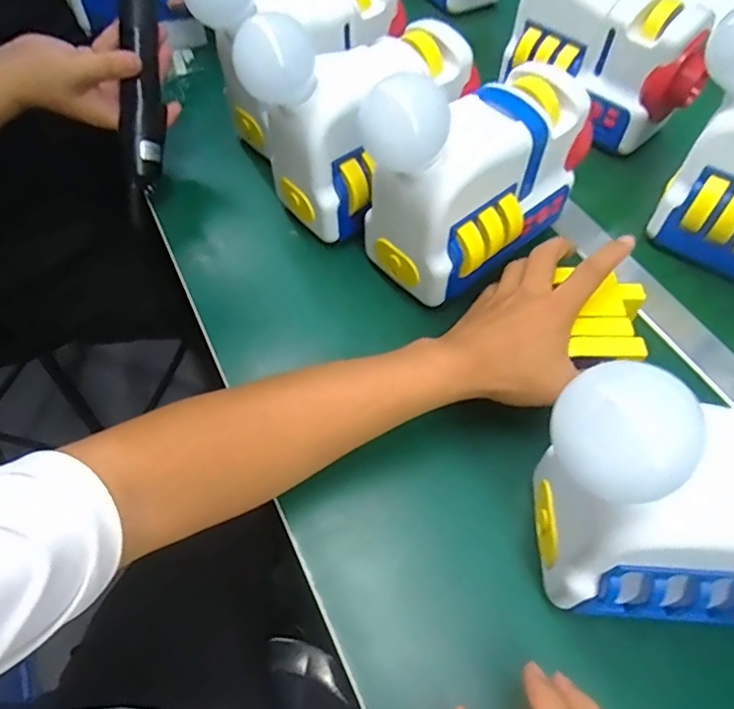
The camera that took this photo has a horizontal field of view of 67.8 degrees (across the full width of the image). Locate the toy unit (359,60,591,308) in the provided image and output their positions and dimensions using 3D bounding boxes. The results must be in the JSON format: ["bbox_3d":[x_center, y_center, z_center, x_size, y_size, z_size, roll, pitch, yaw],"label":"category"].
[{"bbox_3d":[0.092,-0.158,0.455,0.200,0.165,0.102,-39,65,-23],"label":"toy unit"}]

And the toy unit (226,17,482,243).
[{"bbox_3d":[-0.001,-0.220,0.496,0.210,0.179,0.099,-30,62,-18],"label":"toy unit"}]

